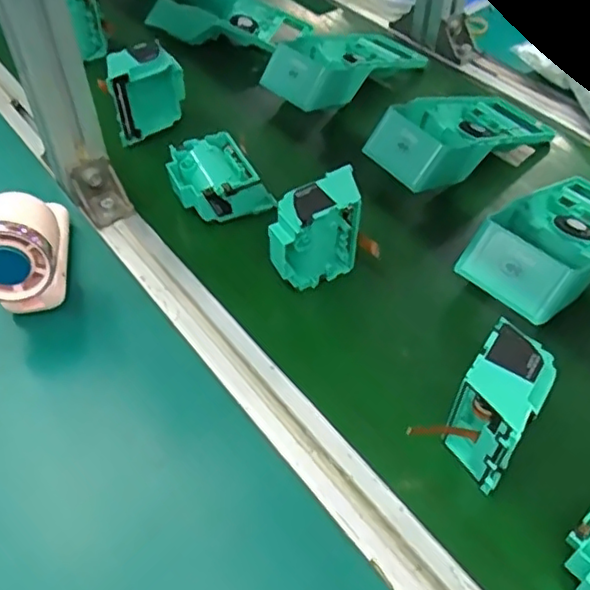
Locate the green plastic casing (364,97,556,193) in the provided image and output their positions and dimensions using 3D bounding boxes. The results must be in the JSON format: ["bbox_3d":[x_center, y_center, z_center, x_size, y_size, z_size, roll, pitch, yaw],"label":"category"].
[{"bbox_3d":[0.160,-0.153,0.587,0.192,0.060,0.092,-32,56,-23],"label":"green plastic casing"}]

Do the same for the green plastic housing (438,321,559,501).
[{"bbox_3d":[0.121,0.068,0.376,0.043,0.079,0.073,27,55,22],"label":"green plastic housing"}]

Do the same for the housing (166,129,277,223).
[{"bbox_3d":[-0.069,-0.097,0.545,0.071,0.050,0.074,-21,52,-16],"label":"housing"}]

